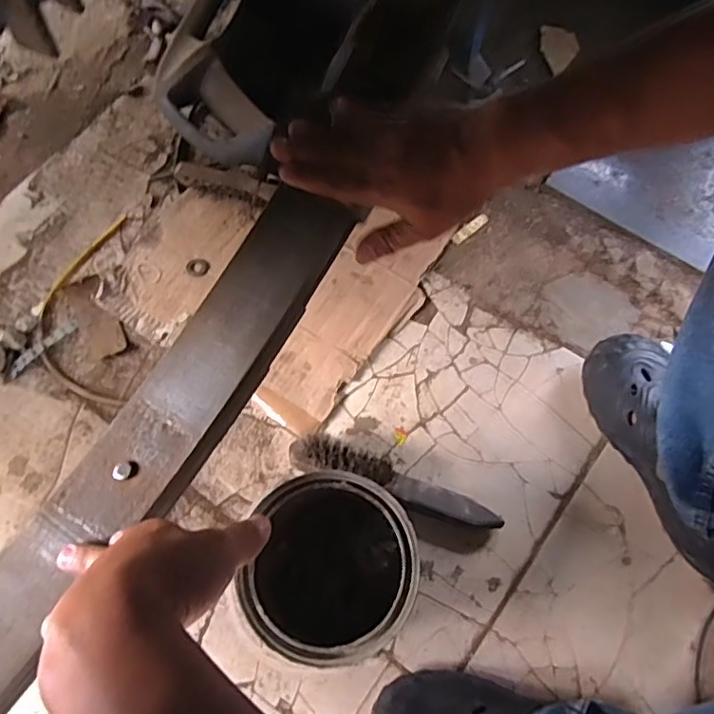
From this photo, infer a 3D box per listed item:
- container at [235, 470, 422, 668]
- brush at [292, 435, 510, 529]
[{"bbox_3d":[-0.021,0.198,0.541,0.142,0.153,0.147,7,69,3],"label":"container"},{"bbox_3d":[0.041,0.132,0.625,0.234,0.044,0.046,18,70,7],"label":"brush"}]

